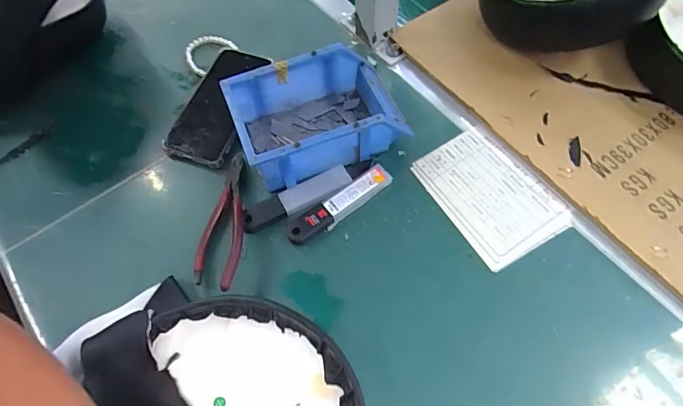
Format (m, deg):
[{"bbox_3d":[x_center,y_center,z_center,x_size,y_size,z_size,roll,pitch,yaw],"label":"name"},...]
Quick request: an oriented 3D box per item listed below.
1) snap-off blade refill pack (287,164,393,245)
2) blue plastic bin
[{"bbox_3d":[-0.001,0.001,0.479,0.126,0.015,0.028,-32,64,-14],"label":"snap-off blade refill pack"},{"bbox_3d":[-0.027,-0.095,0.496,0.173,0.074,0.114,-21,62,-8],"label":"blue plastic bin"}]

